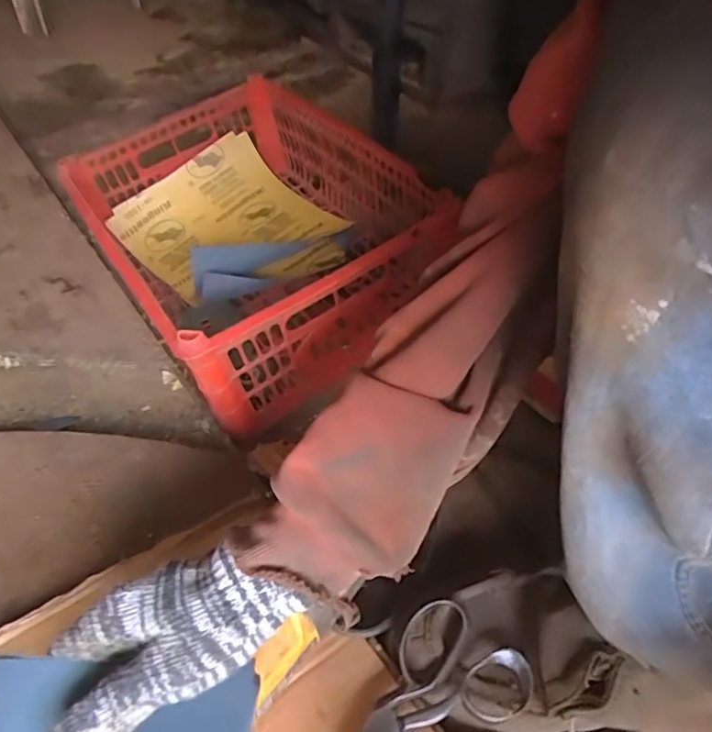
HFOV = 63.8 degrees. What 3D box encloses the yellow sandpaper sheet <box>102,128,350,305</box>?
[{"bbox_3d":[-0.164,-0.194,0.794,0.244,0.104,0.268,-32,53,-31],"label":"yellow sandpaper sheet"}]

